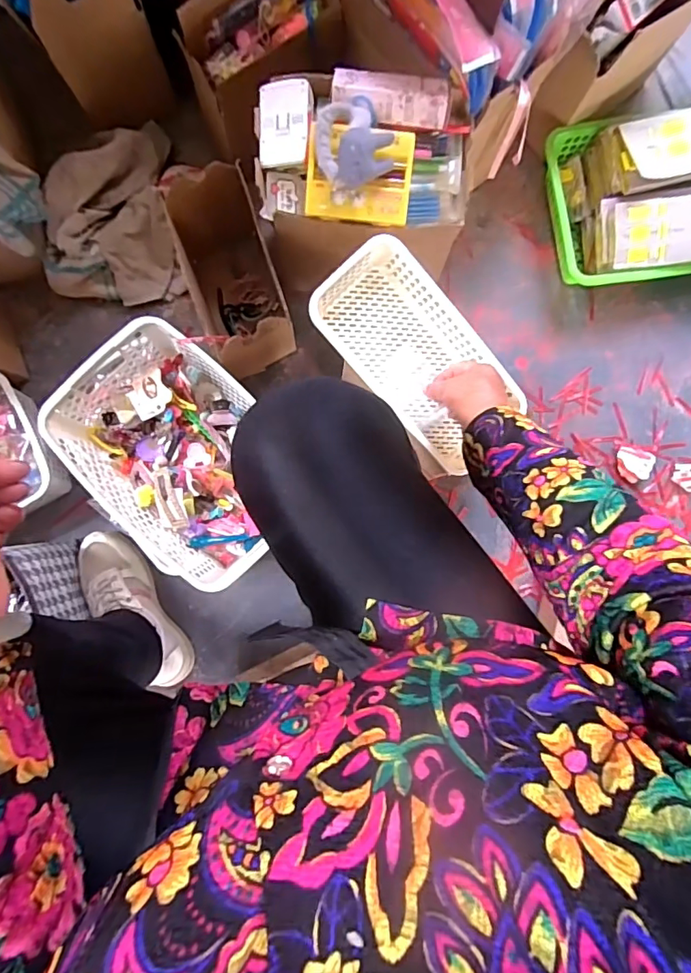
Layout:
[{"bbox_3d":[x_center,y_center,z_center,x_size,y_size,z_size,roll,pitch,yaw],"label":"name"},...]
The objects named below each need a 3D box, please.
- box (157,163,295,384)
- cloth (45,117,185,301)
[{"bbox_3d":[-0.145,-0.271,0.673,0.111,0.177,0.217,-17,89,-4],"label":"box"},{"bbox_3d":[-0.339,-0.396,0.712,0.201,0.079,0.243,-9,88,-4],"label":"cloth"}]

